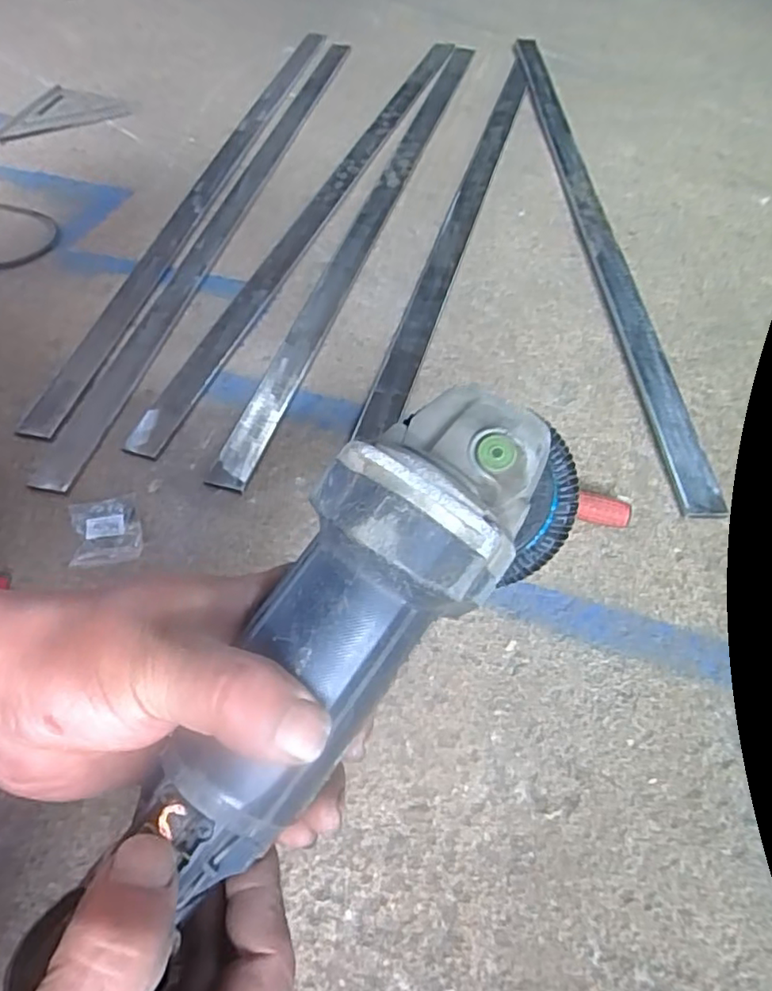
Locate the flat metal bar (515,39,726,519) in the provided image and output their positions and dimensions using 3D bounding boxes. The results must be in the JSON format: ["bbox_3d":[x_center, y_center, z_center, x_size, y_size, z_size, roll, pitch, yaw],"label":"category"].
[{"bbox_3d":[0.282,-0.418,0.862,0.043,0.019,1.058,-1,54,0],"label":"flat metal bar"}]

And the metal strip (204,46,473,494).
[{"bbox_3d":[-0.001,-0.432,0.869,0.044,0.015,1.075,13,55,10],"label":"metal strip"}]

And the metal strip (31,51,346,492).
[{"bbox_3d":[-0.211,-0.424,0.867,0.052,0.014,1.038,9,55,7],"label":"metal strip"}]

